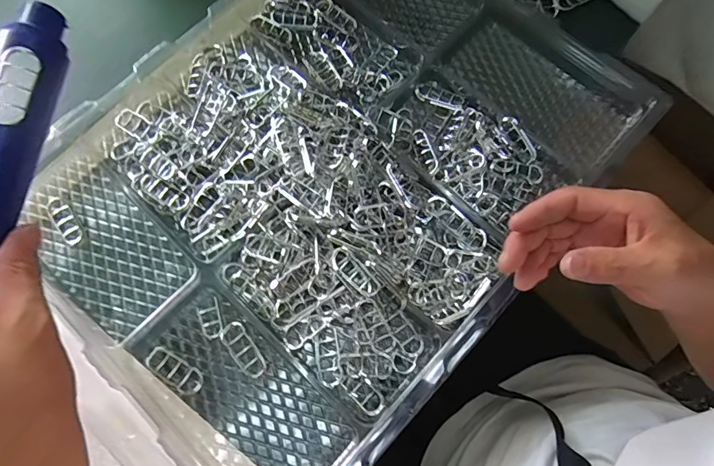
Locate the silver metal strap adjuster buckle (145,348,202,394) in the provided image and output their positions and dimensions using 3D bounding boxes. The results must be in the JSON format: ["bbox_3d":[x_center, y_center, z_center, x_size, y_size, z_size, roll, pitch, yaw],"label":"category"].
[{"bbox_3d":[-0.159,0.121,0.389,0.056,0.008,0.023,29,76,7],"label":"silver metal strap adjuster buckle"}]

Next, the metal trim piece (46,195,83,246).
[{"bbox_3d":[-0.282,-0.013,0.430,0.019,0.004,0.058,-37,78,-10],"label":"metal trim piece"}]

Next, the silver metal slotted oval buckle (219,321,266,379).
[{"bbox_3d":[-0.101,0.103,0.396,0.024,0.006,0.054,-41,80,2],"label":"silver metal slotted oval buckle"}]

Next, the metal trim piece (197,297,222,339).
[{"bbox_3d":[-0.133,0.077,0.403,0.019,0.004,0.035,-13,75,-4],"label":"metal trim piece"}]

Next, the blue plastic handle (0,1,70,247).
[{"bbox_3d":[-0.208,-0.063,0.268,0.025,0.026,0.168,4,74,1],"label":"blue plastic handle"}]

